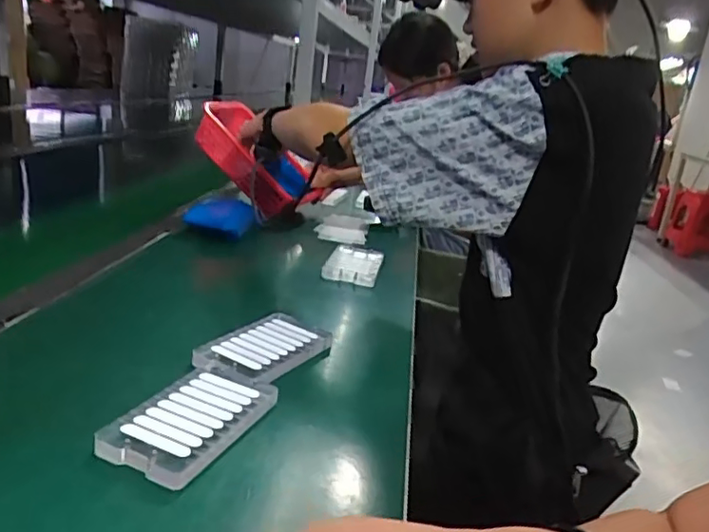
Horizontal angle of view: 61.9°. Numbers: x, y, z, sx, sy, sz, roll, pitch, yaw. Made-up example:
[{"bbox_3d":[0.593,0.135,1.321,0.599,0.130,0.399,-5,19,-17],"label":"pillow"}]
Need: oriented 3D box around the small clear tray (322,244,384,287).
[{"bbox_3d":[0.001,-0.001,0.799,0.069,0.020,0.134,10,18,6],"label":"small clear tray"}]

